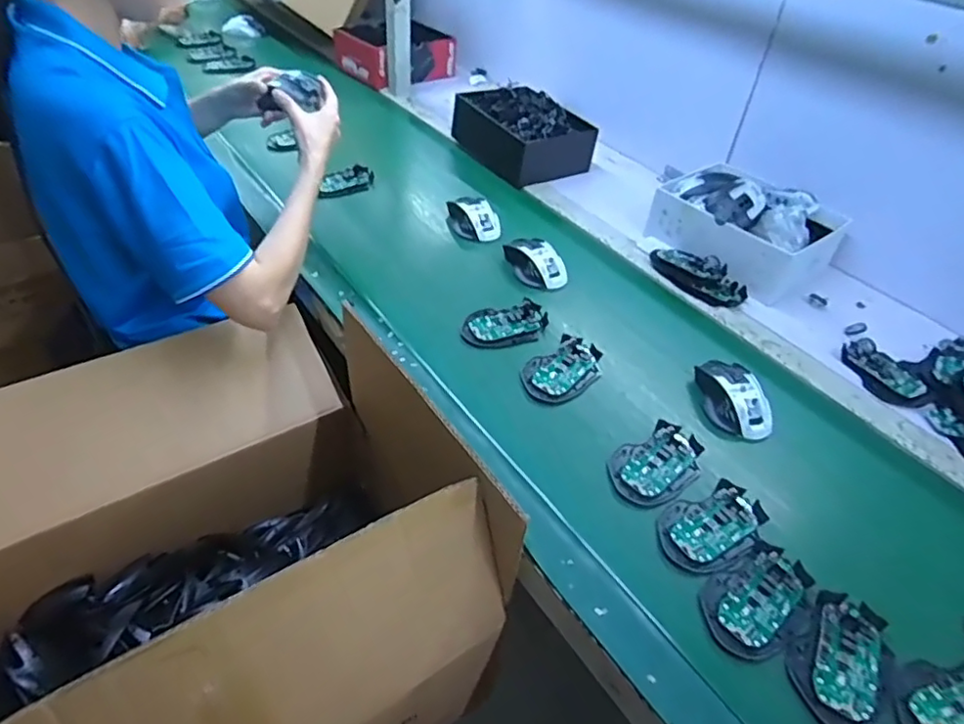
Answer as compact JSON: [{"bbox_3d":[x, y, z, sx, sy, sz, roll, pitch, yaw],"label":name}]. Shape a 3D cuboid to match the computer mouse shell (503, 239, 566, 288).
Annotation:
[{"bbox_3d":[0.080,-0.150,0.885,0.068,0.025,0.106,-12,46,-19],"label":"computer mouse shell"}]

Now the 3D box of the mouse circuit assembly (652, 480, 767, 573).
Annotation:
[{"bbox_3d":[0.224,0.161,0.585,0.112,0.014,0.073,-16,48,-22],"label":"mouse circuit assembly"}]

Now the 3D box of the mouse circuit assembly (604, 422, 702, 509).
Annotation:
[{"bbox_3d":[0.186,0.107,0.637,0.110,0.015,0.071,-24,51,-29],"label":"mouse circuit assembly"}]

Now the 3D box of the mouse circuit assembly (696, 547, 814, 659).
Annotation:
[{"bbox_3d":[0.247,0.212,0.533,0.113,0.014,0.071,-20,49,-25],"label":"mouse circuit assembly"}]

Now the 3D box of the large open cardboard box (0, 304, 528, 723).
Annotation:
[{"bbox_3d":[-0.312,0.193,0.634,0.511,0.314,0.526,-21,50,-26],"label":"large open cardboard box"}]

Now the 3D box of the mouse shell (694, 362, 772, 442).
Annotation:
[{"bbox_3d":[0.299,0.040,0.703,0.075,0.039,0.103,4,43,-3],"label":"mouse shell"}]

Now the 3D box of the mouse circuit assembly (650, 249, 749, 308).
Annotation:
[{"bbox_3d":[0.321,-0.137,0.893,0.071,0.039,0.146,-27,53,-31],"label":"mouse circuit assembly"}]

